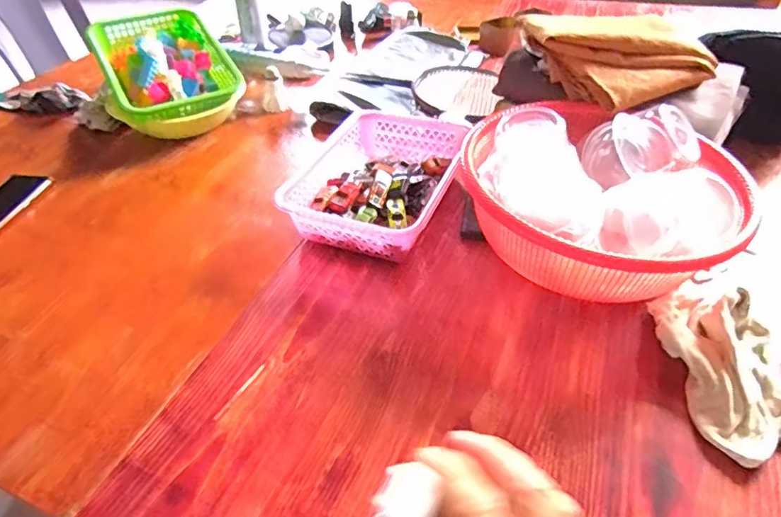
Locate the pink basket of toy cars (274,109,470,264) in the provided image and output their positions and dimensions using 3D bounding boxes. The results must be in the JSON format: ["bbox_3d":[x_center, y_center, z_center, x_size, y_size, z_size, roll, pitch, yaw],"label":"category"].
[{"bbox_3d":[-0.016,-0.118,0.785,0.205,0.075,0.301,10,43,14],"label":"pink basket of toy cars"}]

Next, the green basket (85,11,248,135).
[{"bbox_3d":[-0.440,-0.374,1.016,0.238,0.090,0.331,-17,59,-23],"label":"green basket"}]

